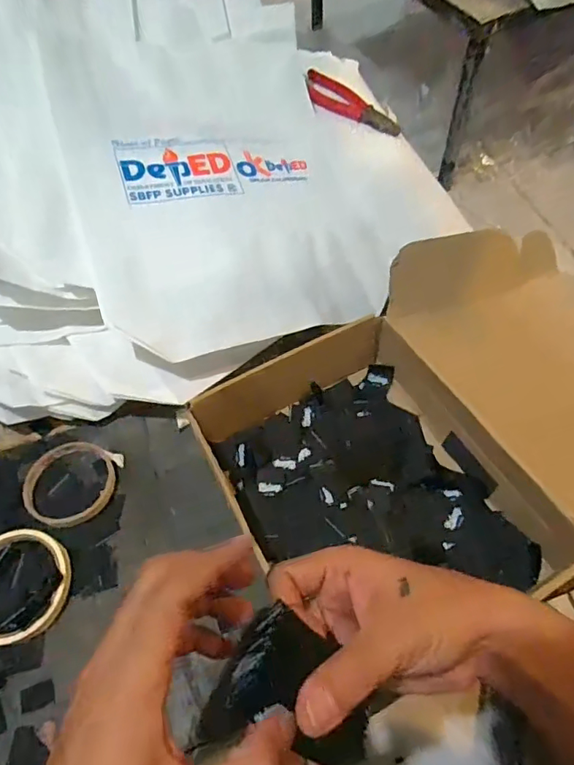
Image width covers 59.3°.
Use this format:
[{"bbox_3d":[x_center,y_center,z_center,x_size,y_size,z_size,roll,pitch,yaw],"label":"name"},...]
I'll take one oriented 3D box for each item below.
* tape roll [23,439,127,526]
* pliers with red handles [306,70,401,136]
[{"bbox_3d":[-0.207,0.094,0.477,0.091,0.013,0.083,-1,58,2],"label":"tape roll"},{"bbox_3d":[0.081,-0.403,0.729,0.062,0.008,0.192,-29,61,-14],"label":"pliers with red handles"}]

